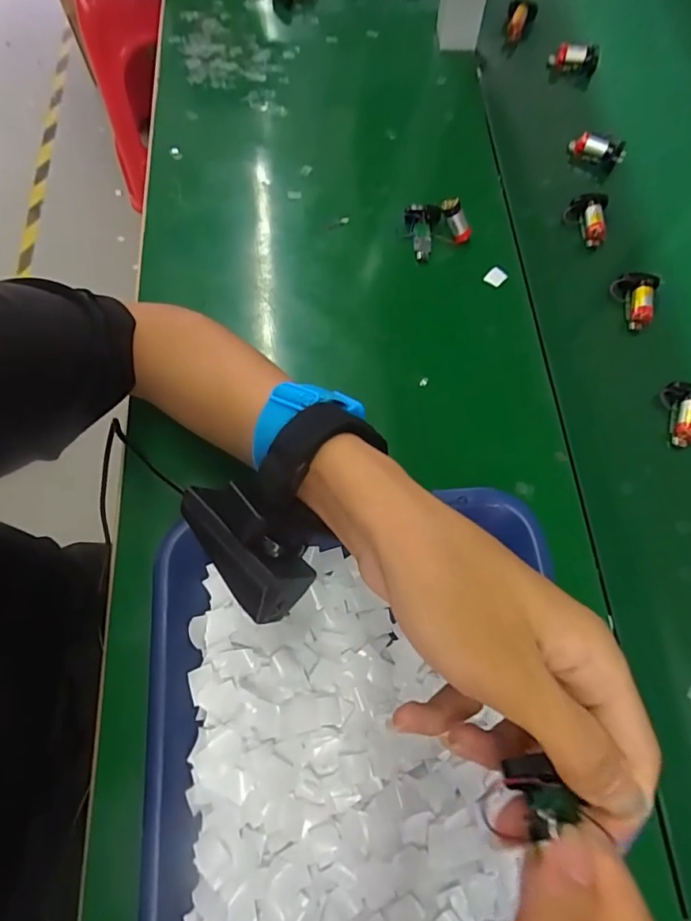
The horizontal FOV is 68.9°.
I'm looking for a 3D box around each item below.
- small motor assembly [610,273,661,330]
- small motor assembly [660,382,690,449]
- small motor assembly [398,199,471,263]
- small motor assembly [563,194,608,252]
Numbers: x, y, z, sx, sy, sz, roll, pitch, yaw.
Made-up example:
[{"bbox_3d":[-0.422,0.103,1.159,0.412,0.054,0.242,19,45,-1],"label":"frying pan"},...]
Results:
[{"bbox_3d":[0.255,-0.142,0.448,0.035,0.025,0.047,21,71,6],"label":"small motor assembly"},{"bbox_3d":[0.273,-0.037,0.408,0.032,0.024,0.051,21,71,6],"label":"small motor assembly"},{"bbox_3d":[0.080,-0.216,0.453,0.054,0.033,0.047,-27,73,-11],"label":"small motor assembly"},{"bbox_3d":[0.231,-0.229,0.482,0.034,0.027,0.048,7,70,1],"label":"small motor assembly"}]

